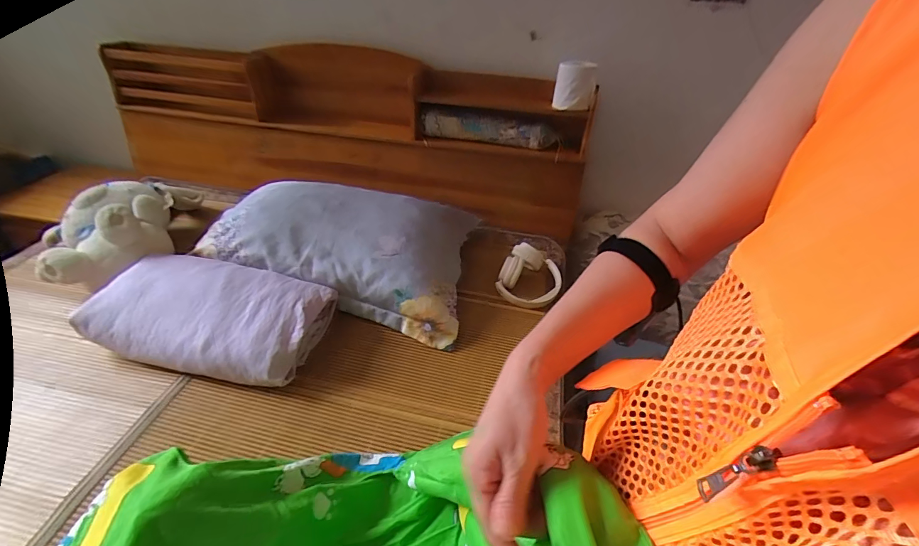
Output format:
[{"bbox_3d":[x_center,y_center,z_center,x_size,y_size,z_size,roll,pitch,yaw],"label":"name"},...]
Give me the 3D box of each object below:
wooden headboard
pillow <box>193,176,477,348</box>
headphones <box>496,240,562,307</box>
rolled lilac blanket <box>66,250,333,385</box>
[{"bbox_3d":[-0.361,-0.446,1.242,1.472,0.408,0.194,11,38,9],"label":"wooden headboard"},{"bbox_3d":[-0.305,-0.094,1.061,0.592,0.178,0.391,11,38,9],"label":"pillow"},{"bbox_3d":[0.190,0.015,1.055,0.154,0.087,0.165,18,40,17],"label":"headphones"},{"bbox_3d":[-0.530,0.090,0.861,0.450,0.129,0.246,11,38,9],"label":"rolled lilac blanket"}]

